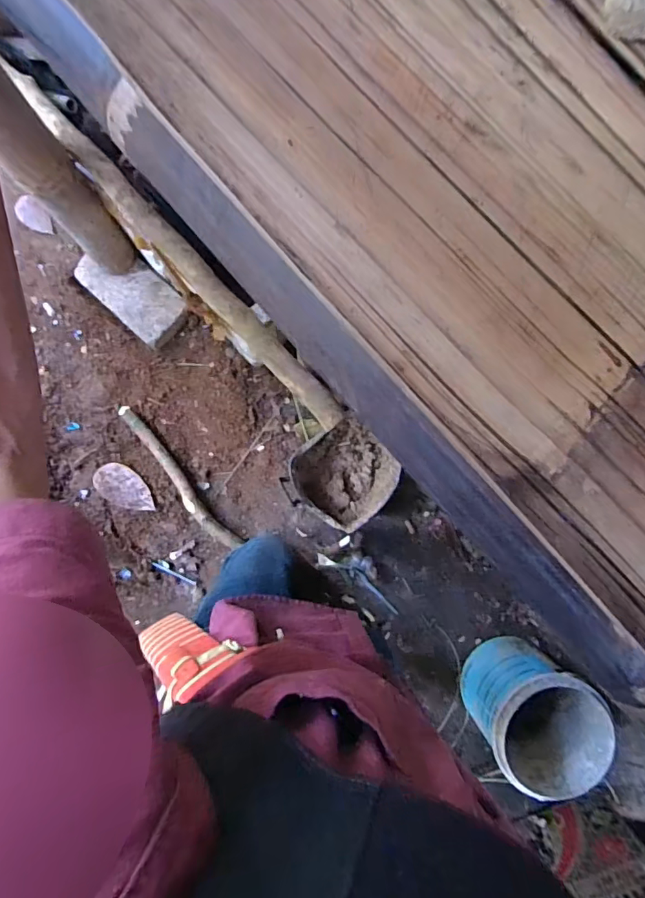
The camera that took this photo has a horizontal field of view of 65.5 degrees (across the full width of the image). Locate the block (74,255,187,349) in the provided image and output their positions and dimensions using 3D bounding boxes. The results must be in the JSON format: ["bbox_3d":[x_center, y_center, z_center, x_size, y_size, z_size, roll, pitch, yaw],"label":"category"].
[{"bbox_3d":[-0.362,-0.296,0.946,0.215,0.041,0.113,42,87,1],"label":"block"}]

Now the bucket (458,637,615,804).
[{"bbox_3d":[0.351,0.456,0.851,0.180,0.187,0.168,0,87,-1],"label":"bucket"}]

